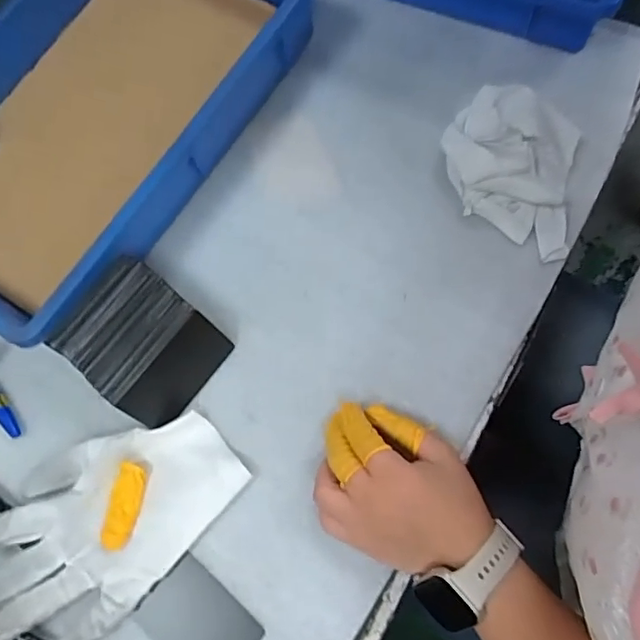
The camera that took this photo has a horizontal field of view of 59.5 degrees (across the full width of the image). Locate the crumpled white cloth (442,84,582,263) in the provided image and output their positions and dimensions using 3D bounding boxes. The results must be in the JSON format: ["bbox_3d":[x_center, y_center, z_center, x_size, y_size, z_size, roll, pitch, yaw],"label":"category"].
[{"bbox_3d":[0.156,-0.119,0.439,0.124,0.053,0.097,33,77,14],"label":"crumpled white cloth"}]

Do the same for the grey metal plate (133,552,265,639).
[{"bbox_3d":[-0.081,0.203,0.374,0.075,0.007,0.053,40,76,12],"label":"grey metal plate"}]

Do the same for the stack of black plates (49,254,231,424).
[{"bbox_3d":[-0.129,0.017,0.411,0.096,0.047,0.087,36,78,15],"label":"stack of black plates"}]

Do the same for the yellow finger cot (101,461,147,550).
[{"bbox_3d":[-0.137,0.130,0.391,0.020,0.012,0.057,9,72,3],"label":"yellow finger cot"}]

